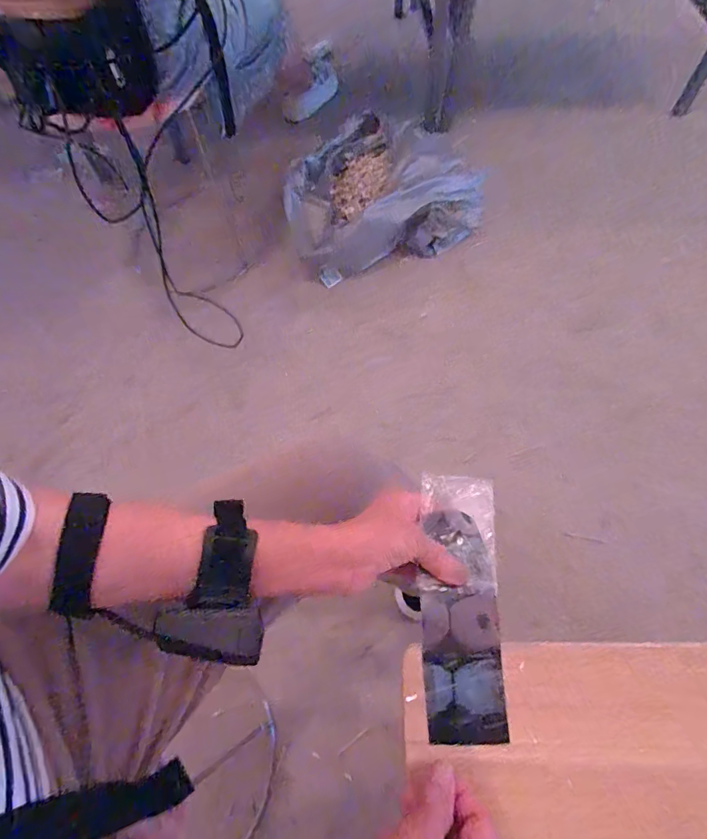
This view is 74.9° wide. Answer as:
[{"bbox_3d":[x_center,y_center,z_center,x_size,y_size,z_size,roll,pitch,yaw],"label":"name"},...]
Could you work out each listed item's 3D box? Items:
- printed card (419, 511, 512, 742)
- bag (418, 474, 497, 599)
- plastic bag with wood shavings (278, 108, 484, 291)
[{"bbox_3d":[0.086,0.162,0.377,0.061,0.010,0.171,-3,66,4],"label":"printed card"},{"bbox_3d":[0.092,0.101,0.405,0.064,0.011,0.105,3,64,6],"label":"bag"},{"bbox_3d":[0.068,-0.596,1.219,0.482,0.143,0.391,-14,65,-5],"label":"plastic bag with wood shavings"}]

